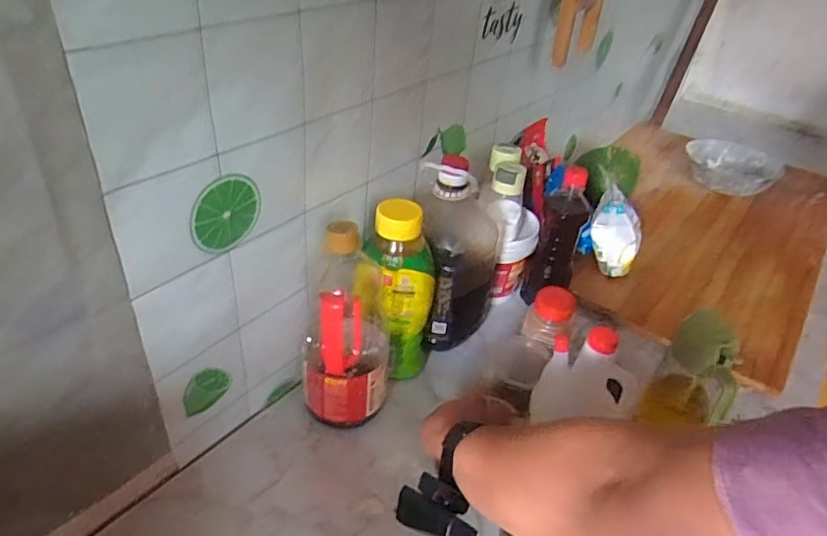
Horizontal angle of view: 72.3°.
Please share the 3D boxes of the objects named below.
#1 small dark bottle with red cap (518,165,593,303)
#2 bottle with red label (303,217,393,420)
[{"bbox_3d":[0.221,-0.043,0.864,0.068,0.223,0.054,9,37,5],"label":"small dark bottle with red cap"},{"bbox_3d":[-0.074,0.068,0.648,0.095,0.249,0.100,4,37,-2],"label":"bottle with red label"}]

